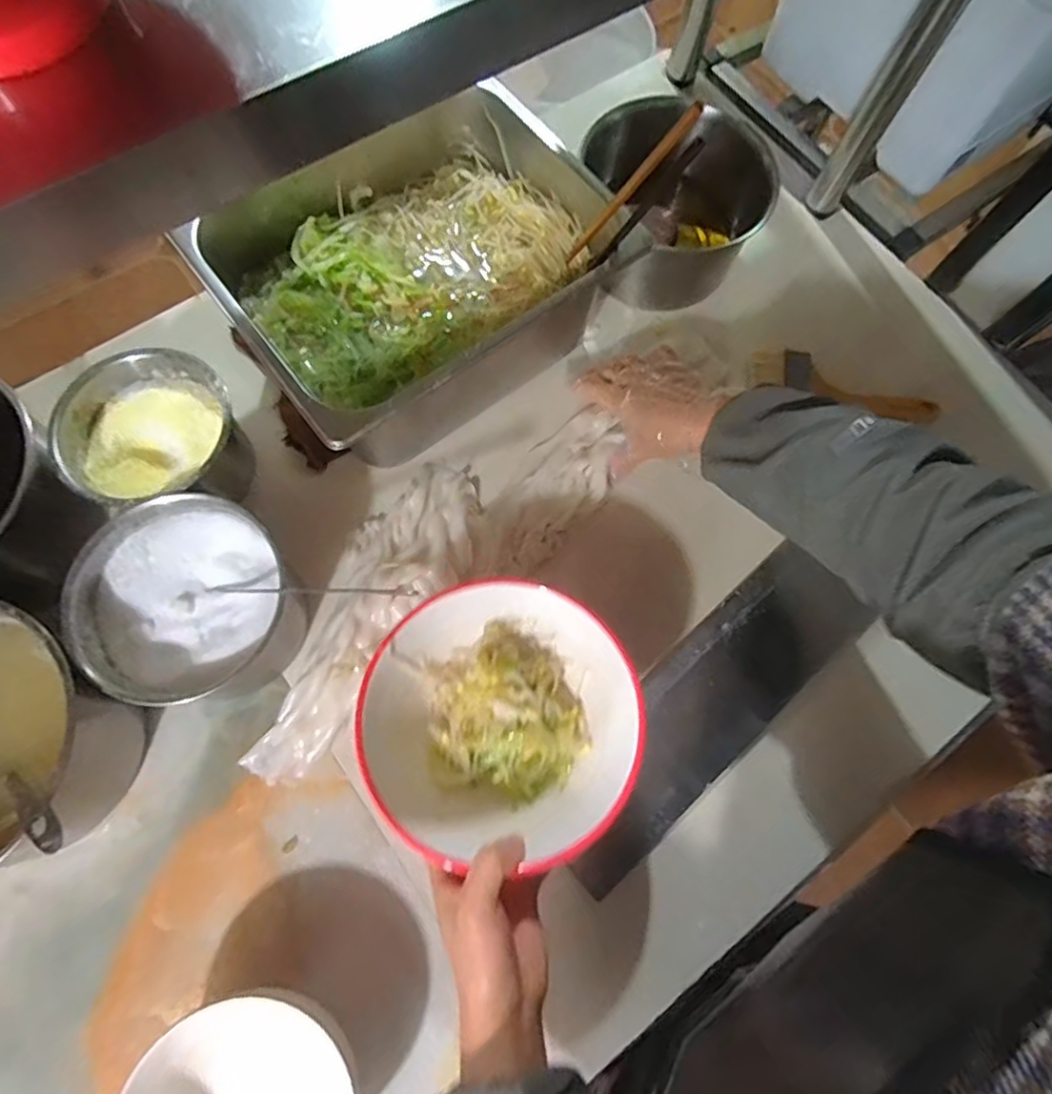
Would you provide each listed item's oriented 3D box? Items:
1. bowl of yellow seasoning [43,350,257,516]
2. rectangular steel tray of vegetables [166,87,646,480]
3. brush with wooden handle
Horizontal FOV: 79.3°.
[{"bbox_3d":[-0.323,-0.091,0.554,0.136,0.088,0.135,1,73,-3],"label":"bowl of yellow seasoning"},{"bbox_3d":[-0.102,-0.248,0.595,0.324,0.131,0.271,-37,78,-13],"label":"rectangular steel tray of vegetables"},{"bbox_3d":[0.336,-0.174,0.668,0.198,0.029,0.050,14,73,2],"label":"brush with wooden handle"}]

